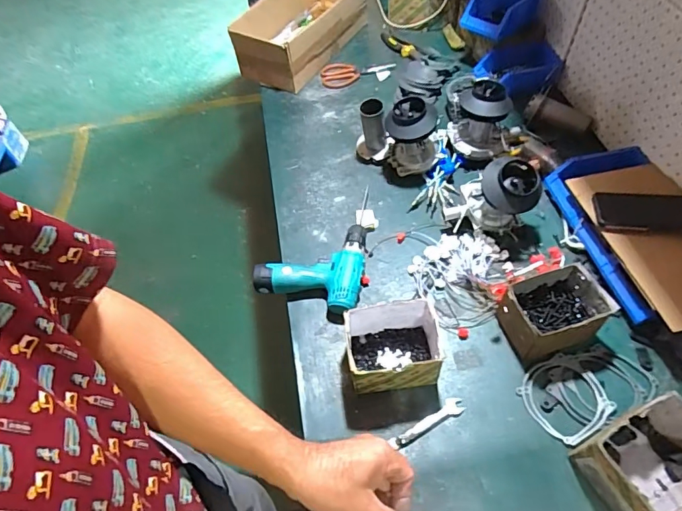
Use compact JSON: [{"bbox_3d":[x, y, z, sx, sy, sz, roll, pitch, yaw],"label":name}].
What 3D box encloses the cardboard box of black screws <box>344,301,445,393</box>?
[{"bbox_3d":[0.084,0.146,0.735,0.146,0.096,0.126,-7,54,-1],"label":"cardboard box of black screws"}]

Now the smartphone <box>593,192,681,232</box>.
[{"bbox_3d":[0.524,-0.077,0.771,0.157,0.015,0.081,2,63,15],"label":"smartphone"}]

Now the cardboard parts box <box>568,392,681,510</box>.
[{"bbox_3d":[0.410,0.273,0.600,0.149,0.094,0.116,-23,56,-11],"label":"cardboard parts box"}]

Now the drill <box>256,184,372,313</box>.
[{"bbox_3d":[-0.030,-0.021,0.887,0.196,0.056,0.270,14,57,14],"label":"drill"}]

